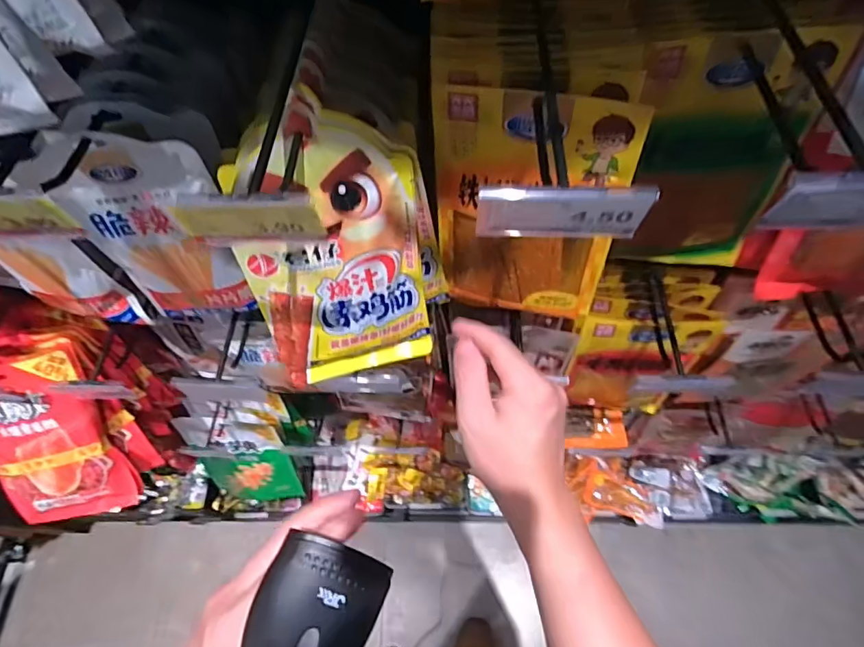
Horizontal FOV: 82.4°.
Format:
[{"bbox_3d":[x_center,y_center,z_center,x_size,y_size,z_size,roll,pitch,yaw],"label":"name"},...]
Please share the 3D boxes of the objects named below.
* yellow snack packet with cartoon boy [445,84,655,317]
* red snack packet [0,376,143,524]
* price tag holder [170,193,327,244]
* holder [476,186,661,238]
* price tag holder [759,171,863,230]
[{"bbox_3d":[0.090,-0.097,0.464,0.156,0.237,0.012,11,51,11],"label":"yellow snack packet with cartoon boy"},{"bbox_3d":[-0.533,0.184,0.684,0.173,0.236,0.031,-10,26,-11],"label":"red snack packet"},{"bbox_3d":[-0.112,-0.065,0.304,0.086,0.046,0.007,0,63,3],"label":"price tag holder"},{"bbox_3d":[0.077,-0.066,0.296,0.098,0.046,0.009,0,63,3],"label":"holder"},{"bbox_3d":[0.247,-0.068,0.281,0.100,0.049,0.011,0,63,3],"label":"price tag holder"}]

